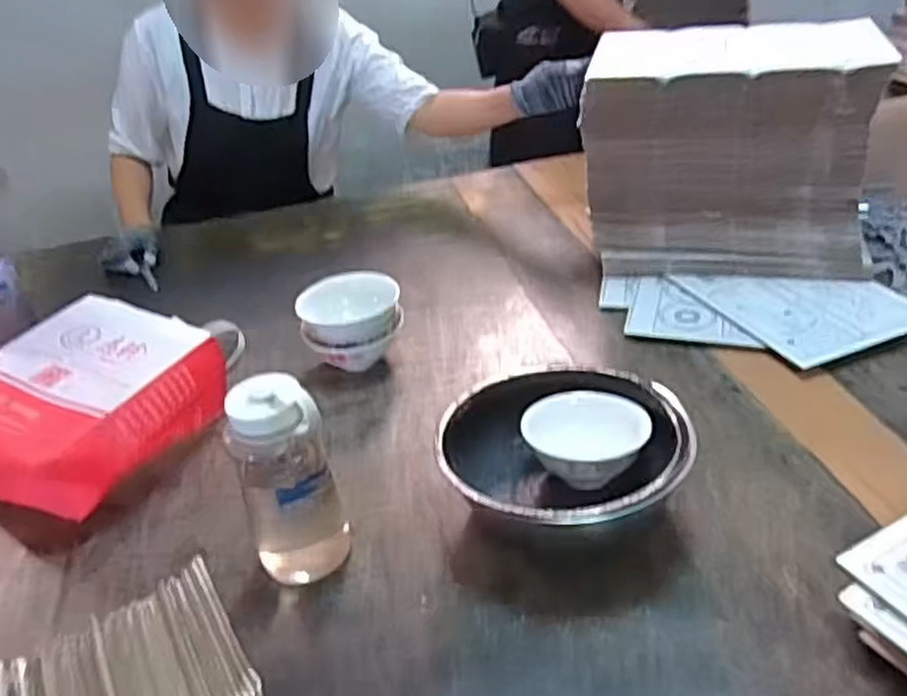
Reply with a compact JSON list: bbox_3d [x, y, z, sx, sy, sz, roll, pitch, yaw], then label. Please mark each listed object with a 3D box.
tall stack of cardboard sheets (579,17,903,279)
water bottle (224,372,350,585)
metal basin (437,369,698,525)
[{"bbox_3d":[0.395,-0.279,1.092,0.371,0.318,0.176,4,36,15],"label":"tall stack of cardboard sheets"},{"bbox_3d":[-0.152,0.130,0.691,0.083,0.209,0.063,-13,33,-9],"label":"water bottle"},{"bbox_3d":[0.117,0.121,0.749,0.229,0.099,0.217,-5,33,3],"label":"metal basin"}]

